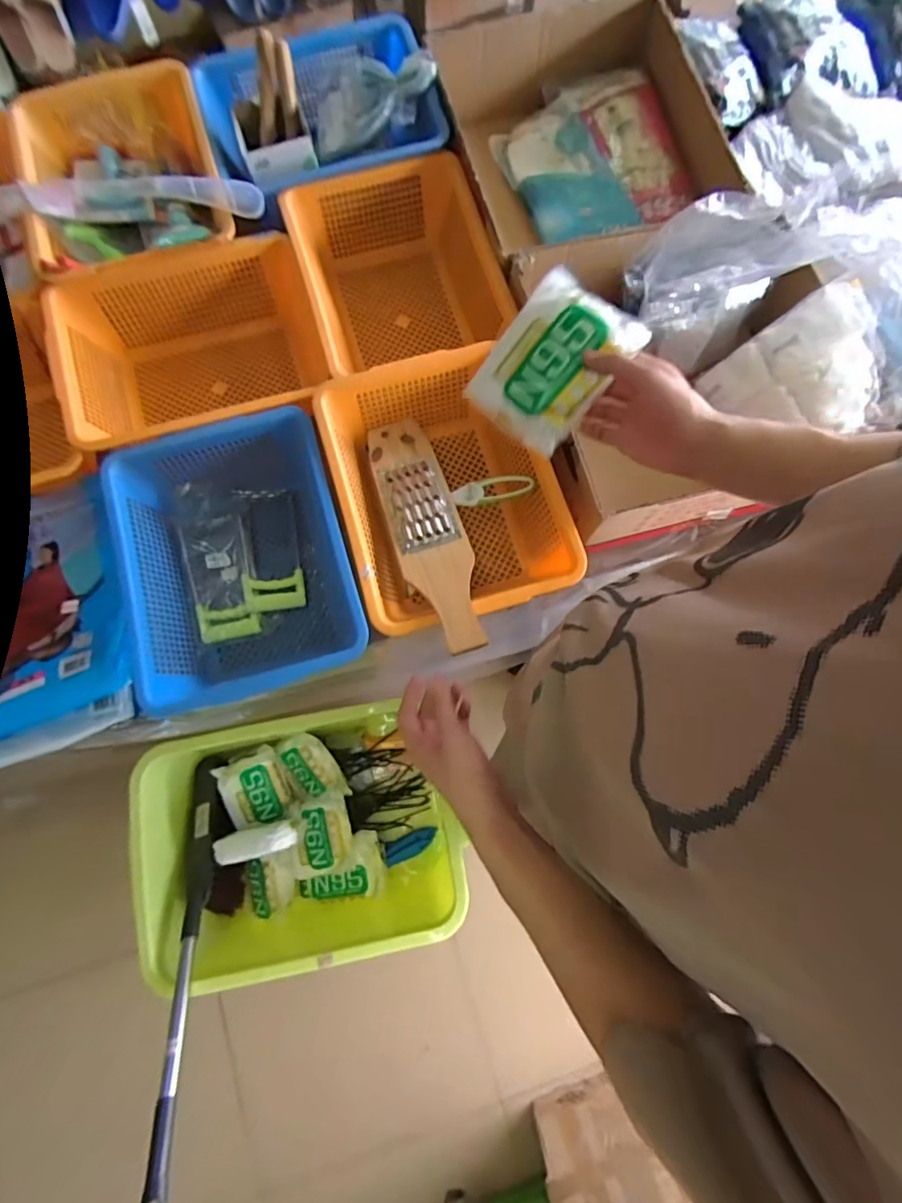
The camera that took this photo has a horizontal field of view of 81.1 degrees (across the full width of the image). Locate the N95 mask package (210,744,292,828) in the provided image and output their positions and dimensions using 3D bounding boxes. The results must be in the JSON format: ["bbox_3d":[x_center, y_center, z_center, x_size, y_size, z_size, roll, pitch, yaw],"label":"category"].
[{"bbox_3d":[-0.360,0.336,0.949,0.115,0.035,0.120,-21,78,-5],"label":"N95 mask package"}]

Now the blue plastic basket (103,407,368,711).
[{"bbox_3d":[-0.286,-0.051,0.737,0.292,0.130,0.363,-17,78,-4],"label":"blue plastic basket"}]

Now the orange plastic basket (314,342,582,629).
[{"bbox_3d":[-0.005,-0.147,0.755,0.281,0.140,0.358,-16,78,-4],"label":"orange plastic basket"}]

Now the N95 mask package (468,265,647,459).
[{"bbox_3d":[0.096,-0.232,0.506,0.115,0.030,0.145,42,103,14],"label":"N95 mask package"}]

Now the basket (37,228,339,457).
[{"bbox_3d":[-0.375,-0.349,0.831,0.380,0.202,0.274,-16,78,-4],"label":"basket"}]

